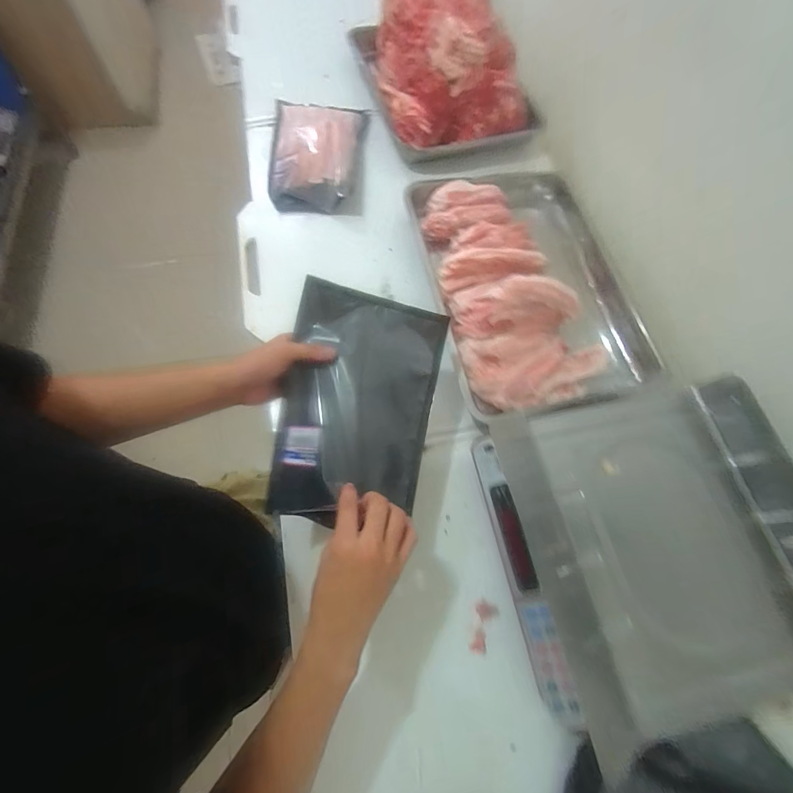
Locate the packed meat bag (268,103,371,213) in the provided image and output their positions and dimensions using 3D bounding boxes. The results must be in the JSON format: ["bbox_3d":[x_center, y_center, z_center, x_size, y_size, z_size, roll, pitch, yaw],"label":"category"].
[{"bbox_3d":[-0.166,-0.504,0.773,0.187,0.049,0.293,4,69,-4],"label":"packed meat bag"}]

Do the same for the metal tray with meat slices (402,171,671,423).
[{"bbox_3d":[0.249,-0.221,0.653,0.362,0.097,0.482,-10,71,-9],"label":"metal tray with meat slices"}]

